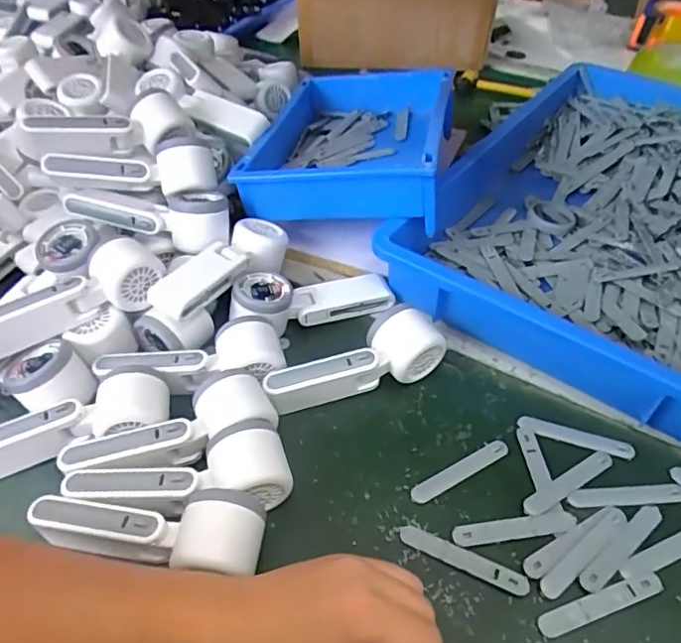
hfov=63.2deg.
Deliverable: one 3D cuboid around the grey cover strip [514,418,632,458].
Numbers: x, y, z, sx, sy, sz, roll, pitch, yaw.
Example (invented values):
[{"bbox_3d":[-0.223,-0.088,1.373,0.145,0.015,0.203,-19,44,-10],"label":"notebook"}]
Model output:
[{"bbox_3d":[0.204,0.100,0.480,0.095,0.004,0.016,14,47,13],"label":"grey cover strip"}]

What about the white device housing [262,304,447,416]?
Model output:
[{"bbox_3d":[0.012,0.041,0.509,0.160,0.064,0.054,-21,50,-20],"label":"white device housing"}]

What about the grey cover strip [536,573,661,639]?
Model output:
[{"bbox_3d":[0.184,0.199,0.390,0.096,0.004,0.015,-13,48,-13],"label":"grey cover strip"}]

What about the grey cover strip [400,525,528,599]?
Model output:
[{"bbox_3d":[0.092,0.178,0.414,0.096,0.004,0.014,20,49,17],"label":"grey cover strip"}]

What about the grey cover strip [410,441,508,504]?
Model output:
[{"bbox_3d":[0.101,0.125,0.462,0.095,0.004,0.015,-21,50,-20],"label":"grey cover strip"}]

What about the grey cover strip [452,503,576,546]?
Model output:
[{"bbox_3d":[0.134,0.159,0.427,0.095,0.004,0.019,-8,47,-9],"label":"grey cover strip"}]

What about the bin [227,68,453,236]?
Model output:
[{"bbox_3d":[0.017,-0.227,0.669,0.217,0.079,0.290,8,46,6],"label":"bin"}]

